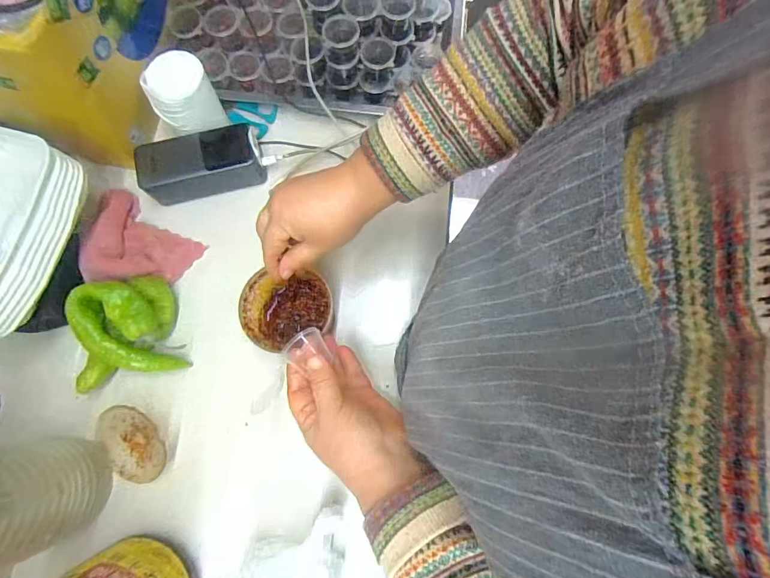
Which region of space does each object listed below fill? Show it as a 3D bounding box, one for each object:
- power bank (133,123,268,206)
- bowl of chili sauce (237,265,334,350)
[{"bbox_3d":[-0.208,-0.139,0.475,0.127,0.053,0.059,-12,78,-3],"label":"power bank"},{"bbox_3d":[-0.098,0.024,0.431,0.084,0.061,0.078,0,78,0],"label":"bowl of chili sauce"}]

